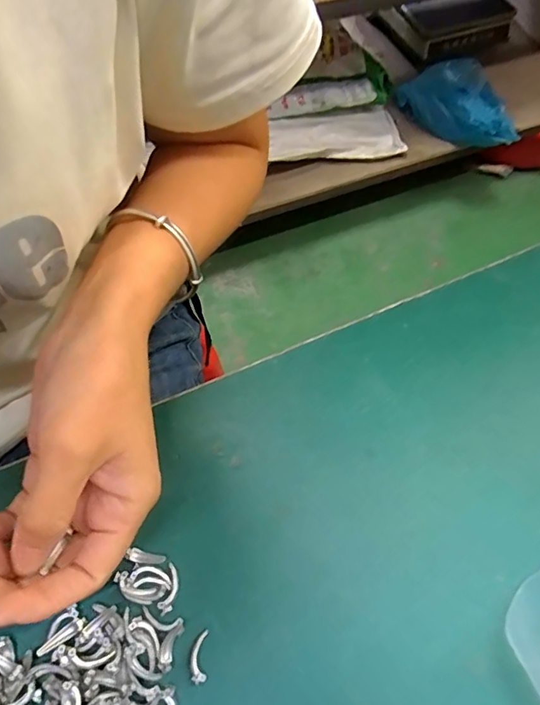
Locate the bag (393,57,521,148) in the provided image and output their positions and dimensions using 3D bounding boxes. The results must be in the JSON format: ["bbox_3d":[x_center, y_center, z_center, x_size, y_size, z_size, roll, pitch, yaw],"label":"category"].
[{"bbox_3d":[0.440,-0.576,1.124,0.152,0.110,0.302,-34,69,-18],"label":"bag"}]

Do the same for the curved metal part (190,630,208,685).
[{"bbox_3d":[-0.032,0.134,0.216,0.007,0.004,0.020,0,63,-3],"label":"curved metal part"}]

